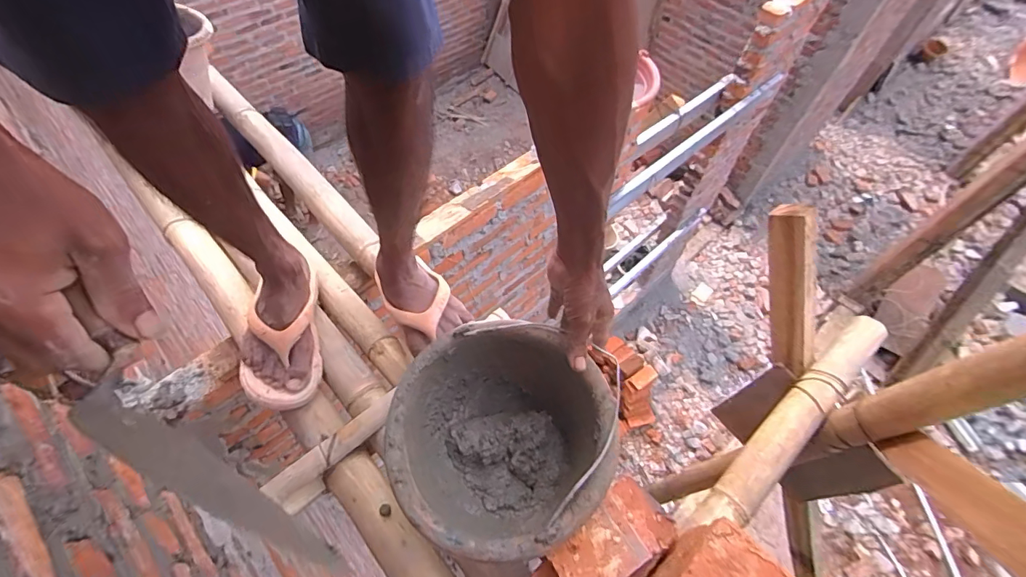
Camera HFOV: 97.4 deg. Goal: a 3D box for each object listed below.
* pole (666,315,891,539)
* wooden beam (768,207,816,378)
[{"bbox_3d":[0.464,0.204,0.724,0.499,0.054,0.075,-35,65,-21],"label":"pole"},{"bbox_3d":[0.454,0.011,0.741,0.039,0.310,0.075,-29,31,-18],"label":"wooden beam"}]

